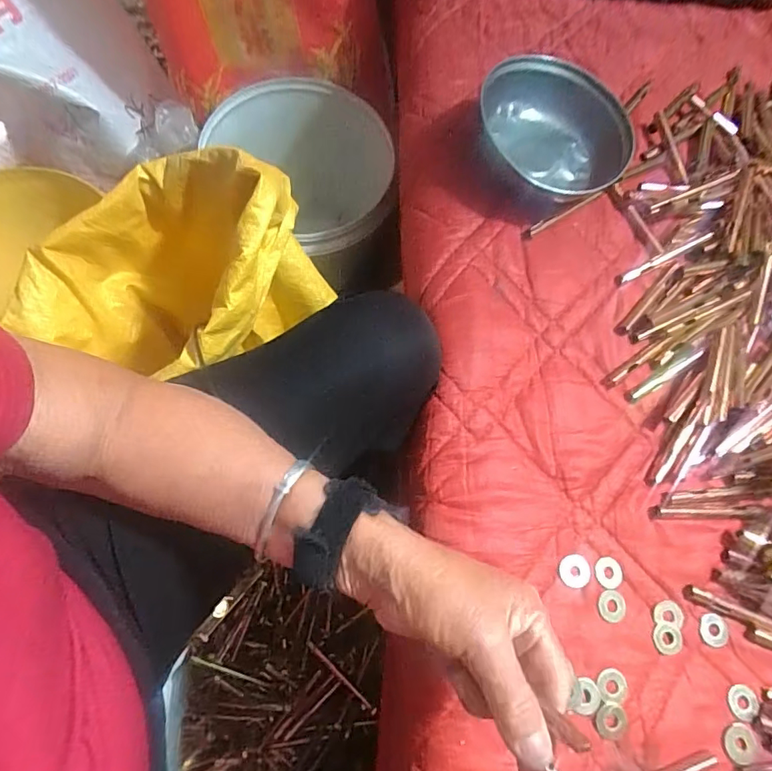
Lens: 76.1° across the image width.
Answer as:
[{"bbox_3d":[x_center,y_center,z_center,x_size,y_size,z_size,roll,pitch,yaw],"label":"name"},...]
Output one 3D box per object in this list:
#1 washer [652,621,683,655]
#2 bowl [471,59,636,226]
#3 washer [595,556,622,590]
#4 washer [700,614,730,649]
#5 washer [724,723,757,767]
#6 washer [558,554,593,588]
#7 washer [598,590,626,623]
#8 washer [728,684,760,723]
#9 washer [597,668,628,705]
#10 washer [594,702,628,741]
[{"bbox_3d":[0.203,0.182,0.354,0.022,0.004,0.021,2,71,-5],"label":"washer"},{"bbox_3d":[0.153,-0.230,0.449,0.158,0.046,0.138,-30,78,-14],"label":"bowl"},{"bbox_3d":[0.166,0.139,0.367,0.020,0.004,0.022,-6,72,-7],"label":"washer"},{"bbox_3d":[0.246,0.183,0.369,0.022,0.004,0.023,2,71,-5],"label":"washer"},{"bbox_3d":[0.243,0.246,0.338,0.022,0.004,0.024,2,71,-5],"label":"washer"},{"bbox_3d":[0.139,0.136,0.362,0.024,0.004,0.023,2,71,-5],"label":"washer"},{"bbox_3d":[0.165,0.161,0.359,0.020,0.004,0.021,2,71,-5],"label":"washer"},{"bbox_3d":[0.256,0.227,0.352,0.021,0.004,0.023,2,71,-5],"label":"washer"},{"bbox_3d":[0.155,0.207,0.339,0.020,0.004,0.021,2,71,-5],"label":"washer"},{"bbox_3d":[0.152,0.227,0.332,0.023,0.004,0.021,2,71,-5],"label":"washer"}]

